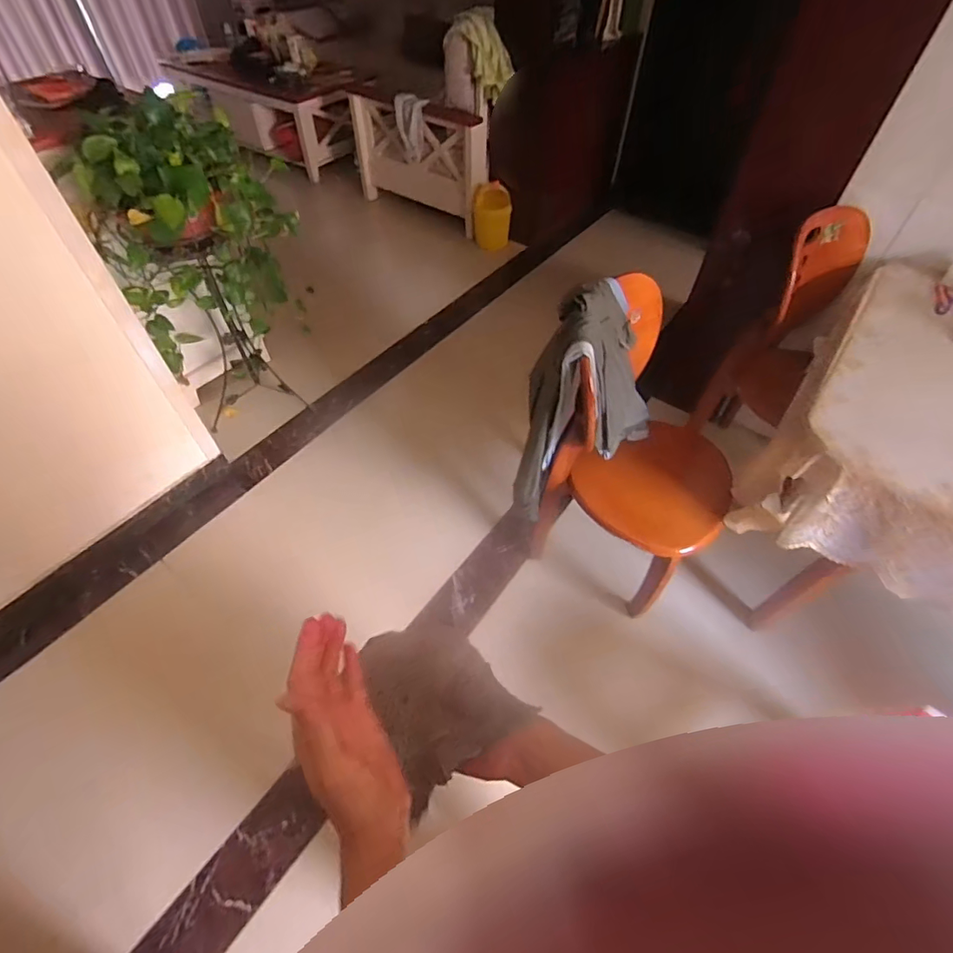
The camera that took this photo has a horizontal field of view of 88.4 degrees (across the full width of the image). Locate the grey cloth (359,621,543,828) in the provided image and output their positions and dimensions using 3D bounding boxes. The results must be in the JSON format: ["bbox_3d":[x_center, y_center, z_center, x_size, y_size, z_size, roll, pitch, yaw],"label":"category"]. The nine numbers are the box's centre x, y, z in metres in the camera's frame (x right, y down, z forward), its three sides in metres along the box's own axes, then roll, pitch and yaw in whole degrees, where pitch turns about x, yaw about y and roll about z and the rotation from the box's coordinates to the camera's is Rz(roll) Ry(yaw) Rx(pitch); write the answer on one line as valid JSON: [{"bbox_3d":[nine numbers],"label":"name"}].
[{"bbox_3d":[-0.037,0.186,0.424,0.108,0.064,0.128,-30,59,-22],"label":"grey cloth"}]

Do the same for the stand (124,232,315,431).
[{"bbox_3d":[-0.844,-0.479,1.674,0.250,0.735,0.251,10,53,6],"label":"stand"}]

